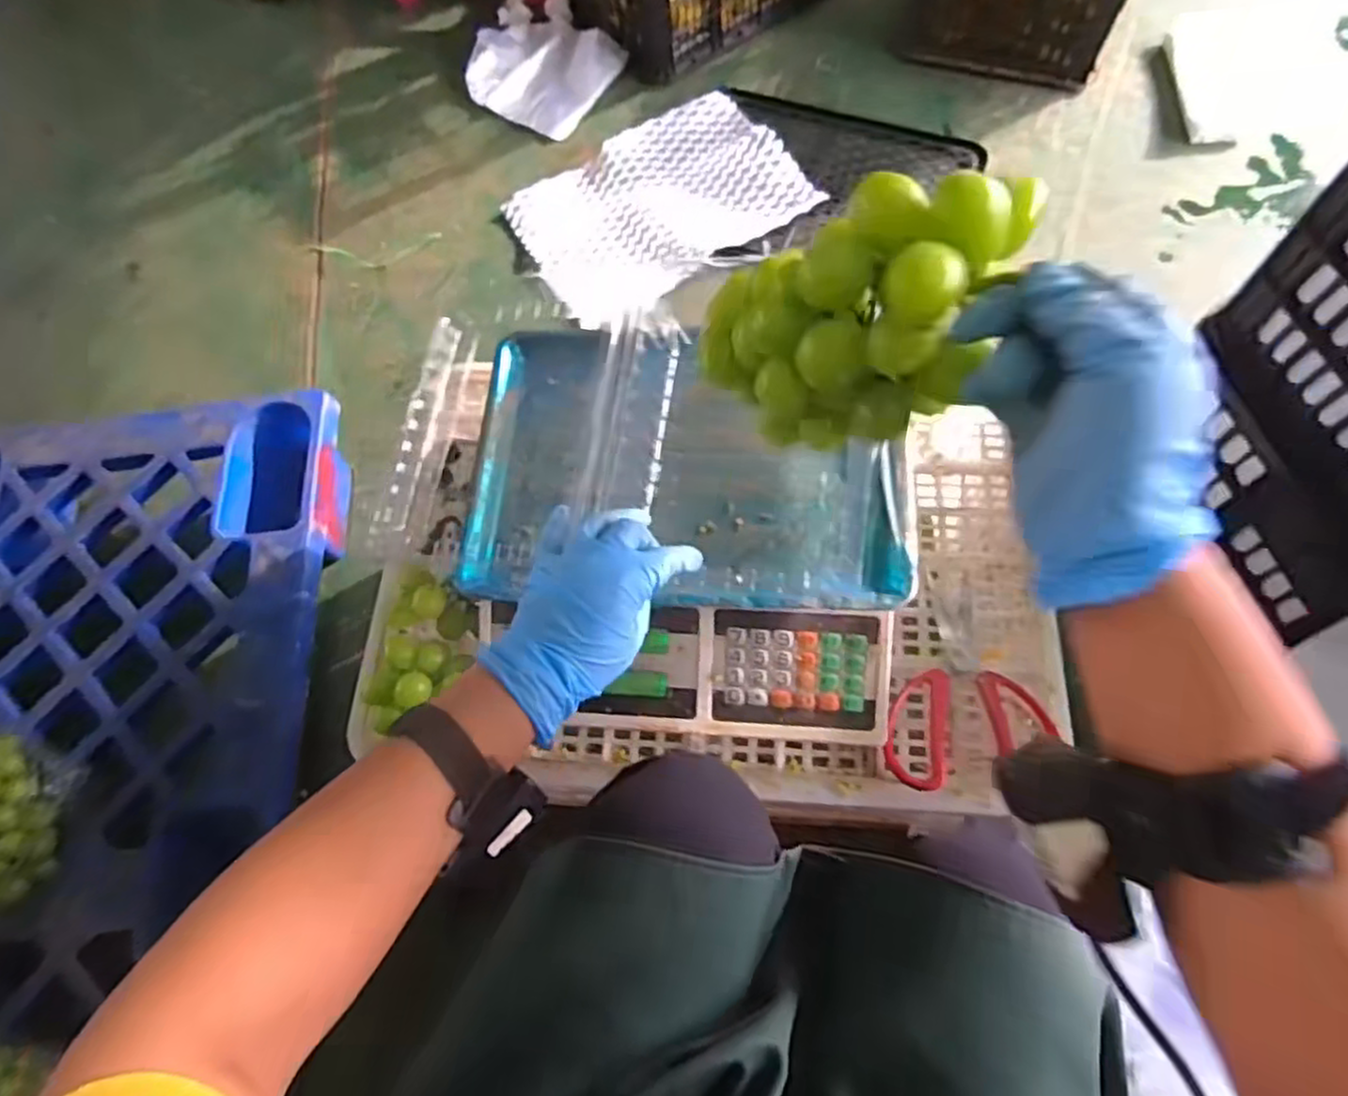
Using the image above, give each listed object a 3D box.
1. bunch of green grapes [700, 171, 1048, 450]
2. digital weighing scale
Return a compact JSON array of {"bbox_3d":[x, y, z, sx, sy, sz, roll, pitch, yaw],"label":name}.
[{"bbox_3d":[0.076,-0.107,0.346,0.124,0.125,0.073,18,74,8],"label":"bunch of green grapes"},{"bbox_3d":[0.006,-0.026,0.572,0.332,0.107,0.311,4,69,5],"label":"digital weighing scale"}]

